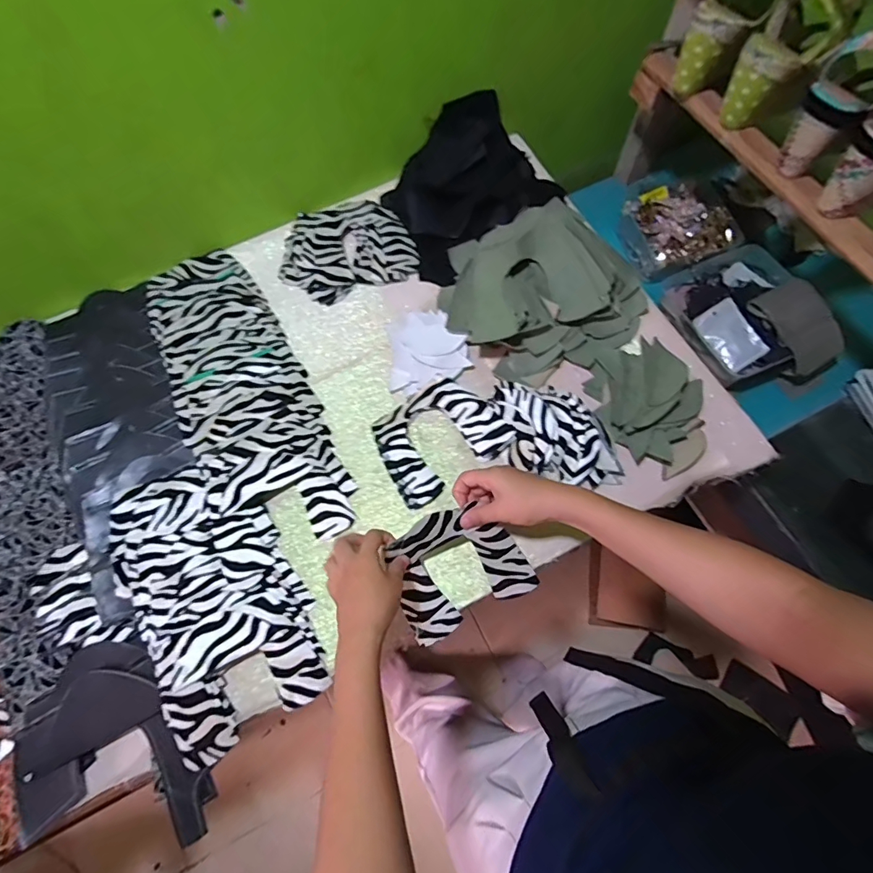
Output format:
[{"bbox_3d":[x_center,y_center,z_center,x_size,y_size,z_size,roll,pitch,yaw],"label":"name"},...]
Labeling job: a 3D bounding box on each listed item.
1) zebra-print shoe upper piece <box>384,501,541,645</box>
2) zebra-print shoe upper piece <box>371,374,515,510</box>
[{"bbox_3d":[0.021,0.140,0.526,0.143,0.032,0.124,-26,97,-2],"label":"zebra-print shoe upper piece"},{"bbox_3d":[0.002,-0.002,0.585,0.153,0.011,0.118,-36,72,-5],"label":"zebra-print shoe upper piece"}]

